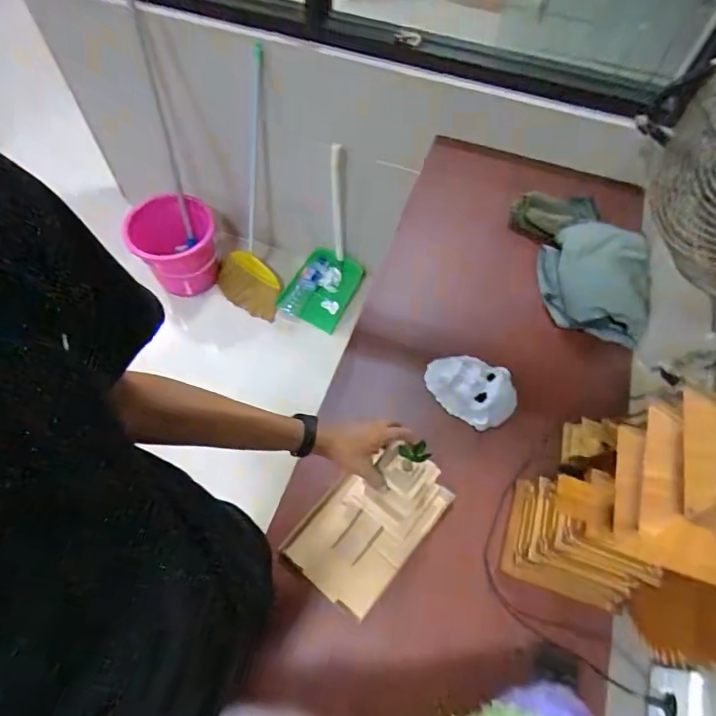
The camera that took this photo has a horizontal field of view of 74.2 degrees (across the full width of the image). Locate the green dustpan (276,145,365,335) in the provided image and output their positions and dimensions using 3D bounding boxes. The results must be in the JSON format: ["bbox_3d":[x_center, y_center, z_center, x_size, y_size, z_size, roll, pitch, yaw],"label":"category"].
[{"bbox_3d":[-0.142,-0.391,1.683,0.281,0.619,0.246,26,63,12],"label":"green dustpan"}]

